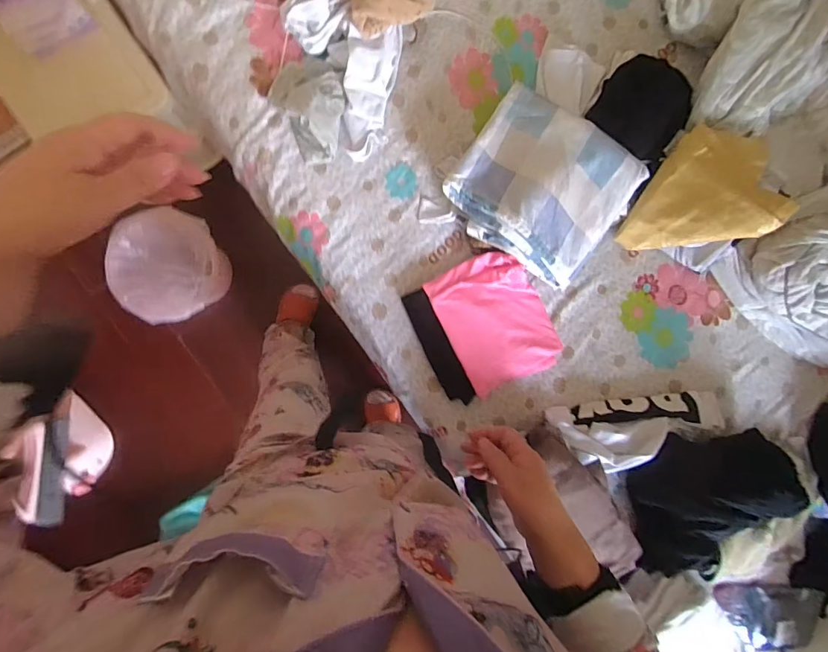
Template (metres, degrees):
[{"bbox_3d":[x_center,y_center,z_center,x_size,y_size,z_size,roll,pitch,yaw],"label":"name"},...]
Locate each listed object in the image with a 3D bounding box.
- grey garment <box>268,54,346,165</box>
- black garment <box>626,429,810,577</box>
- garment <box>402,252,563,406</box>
[{"bbox_3d":[-0.184,-0.395,0.796,0.126,0.052,0.181,-20,94,-4],"label":"grey garment"},{"bbox_3d":[0.588,0.368,0.872,0.268,0.147,0.292,-1,92,-6],"label":"black garment"},{"bbox_3d":[0.143,0.000,0.859,0.259,0.041,0.261,-24,94,-4],"label":"garment"}]

